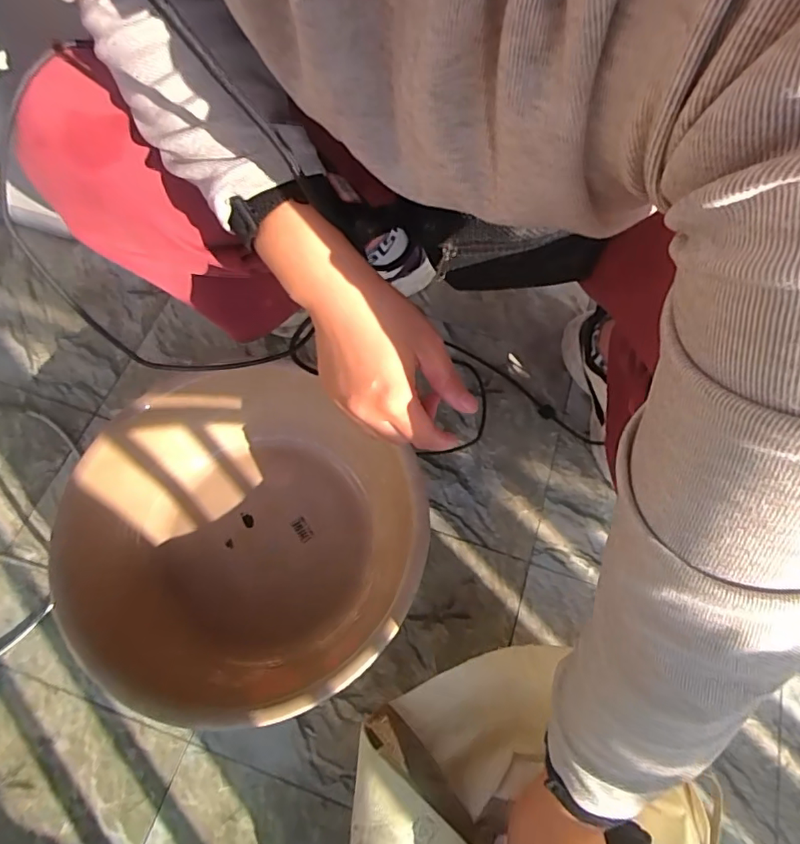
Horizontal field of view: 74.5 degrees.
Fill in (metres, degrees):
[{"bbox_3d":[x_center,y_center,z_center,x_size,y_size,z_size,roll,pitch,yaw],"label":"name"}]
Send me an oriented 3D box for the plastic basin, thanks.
[{"bbox_3d":[-0.158,0.130,0.572,0.350,0.124,0.335,0,65,0],"label":"plastic basin"}]

